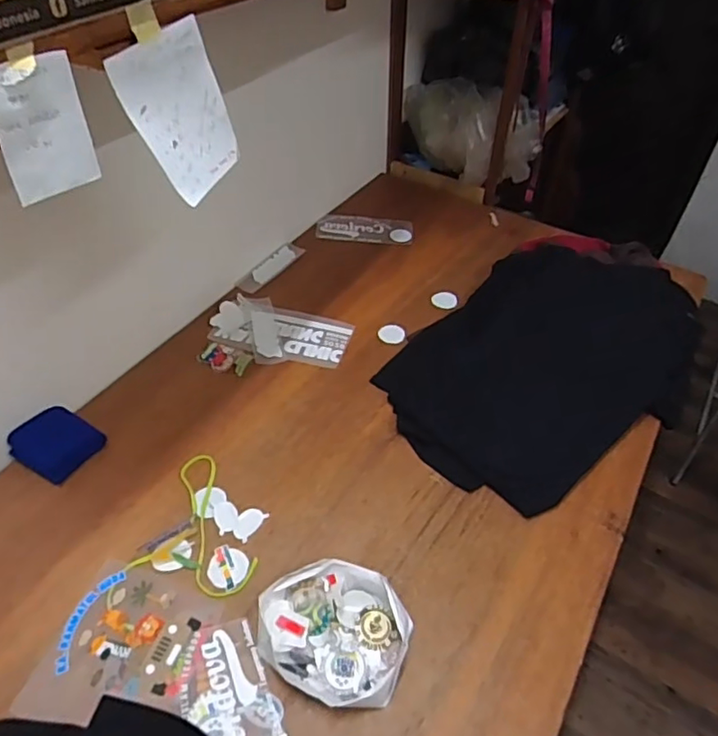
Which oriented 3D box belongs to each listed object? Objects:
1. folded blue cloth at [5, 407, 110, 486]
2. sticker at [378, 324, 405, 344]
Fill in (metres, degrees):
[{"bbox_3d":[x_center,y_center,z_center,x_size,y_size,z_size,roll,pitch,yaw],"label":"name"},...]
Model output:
[{"bbox_3d":[-0.512,0.125,0.964,0.122,0.030,0.111,25,50,21],"label":"folded blue cloth"},{"bbox_3d":[0.069,-0.071,1.183,0.053,0.006,0.052,-3,53,4],"label":"sticker"}]

